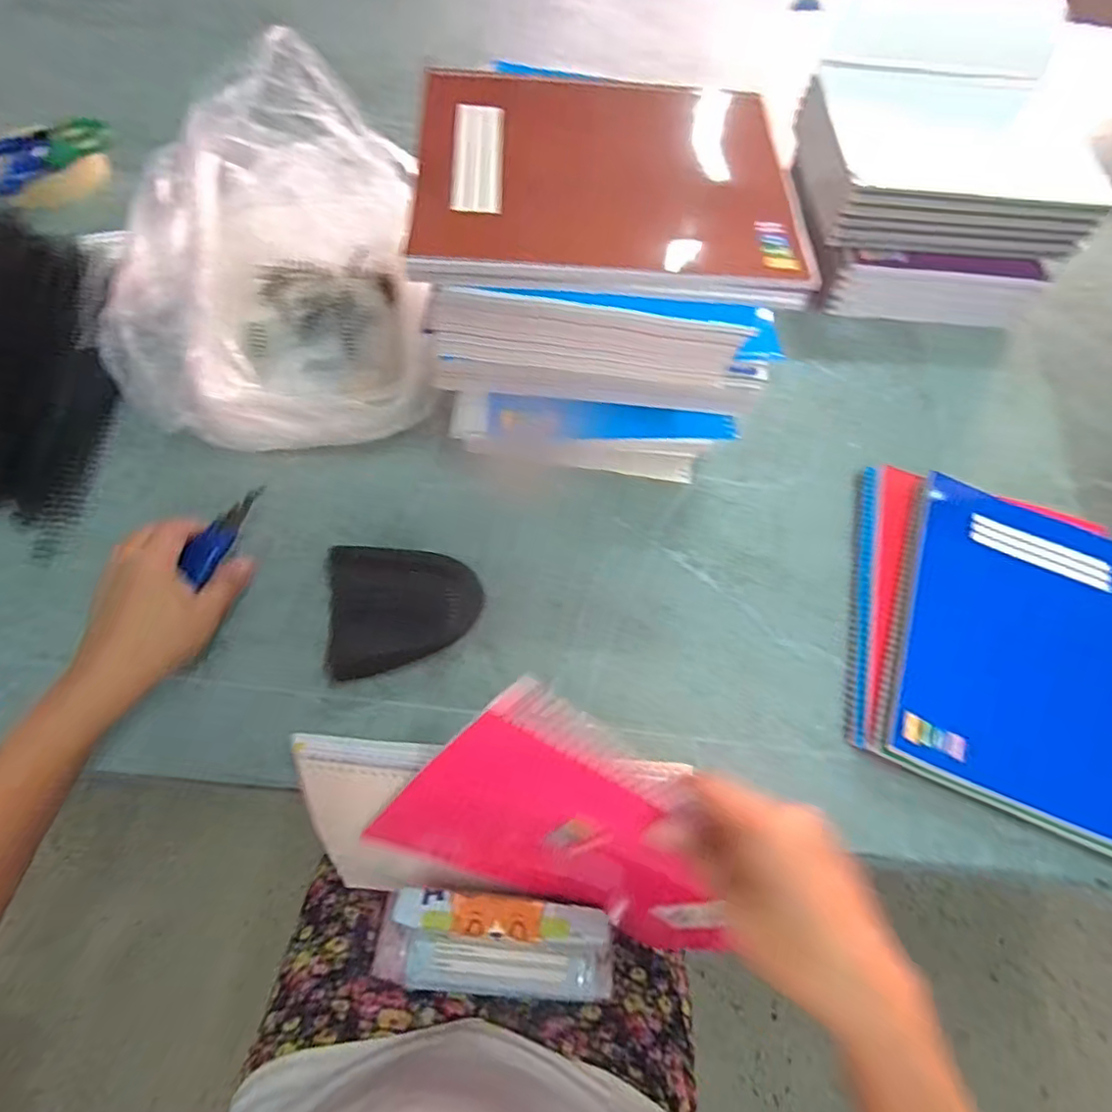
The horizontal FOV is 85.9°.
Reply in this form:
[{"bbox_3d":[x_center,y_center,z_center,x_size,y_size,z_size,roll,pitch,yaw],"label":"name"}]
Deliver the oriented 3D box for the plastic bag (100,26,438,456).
[{"bbox_3d":[-0.240,-0.230,0.485,0.251,0.151,0.285,-4,66,-7],"label":"plastic bag"}]

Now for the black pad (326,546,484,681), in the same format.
[{"bbox_3d":[-0.110,0.040,0.437,0.105,0.031,0.087,-2,64,-4],"label":"black pad"}]

